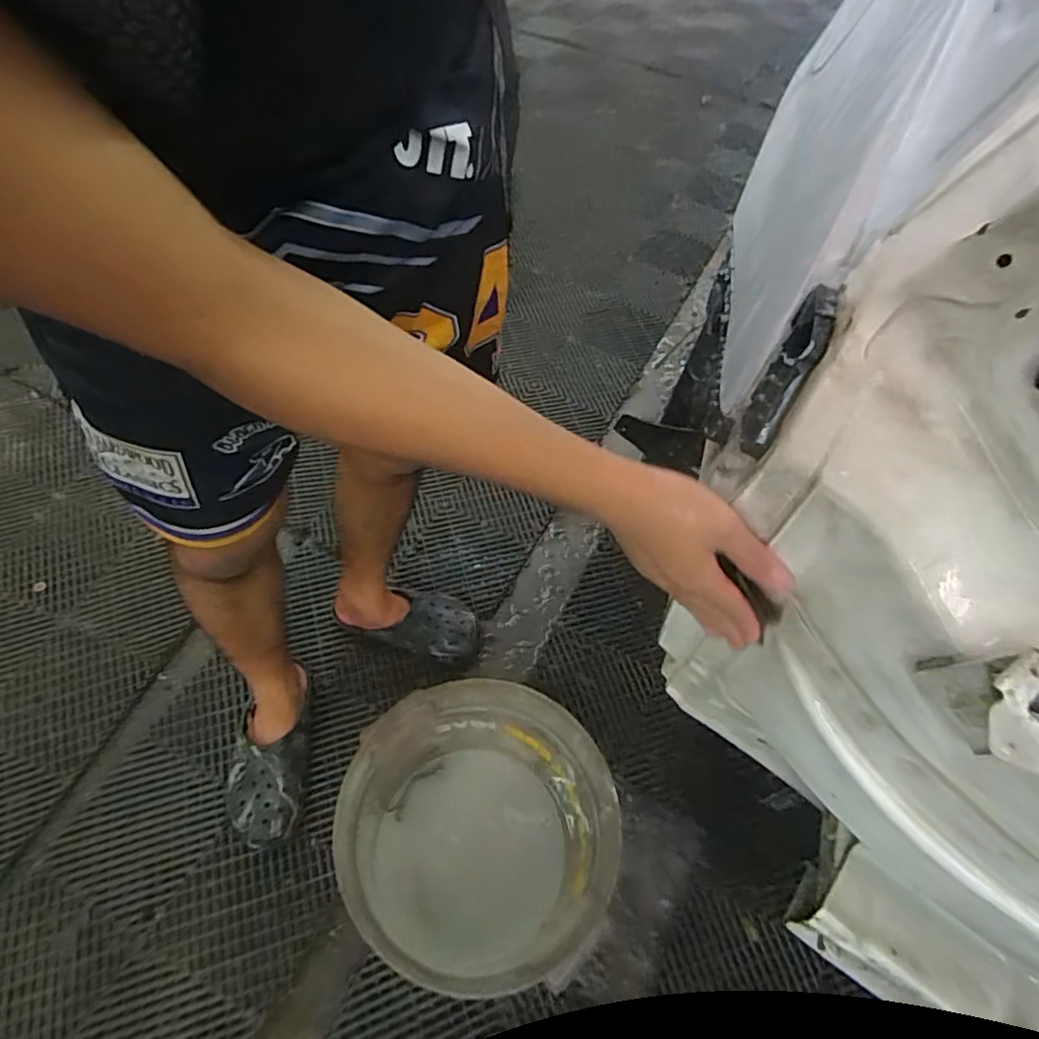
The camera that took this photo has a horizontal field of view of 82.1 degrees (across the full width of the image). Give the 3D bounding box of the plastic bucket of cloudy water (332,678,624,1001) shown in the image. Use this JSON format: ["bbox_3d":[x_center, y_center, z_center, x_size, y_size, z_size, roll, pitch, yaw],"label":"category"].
[{"bbox_3d":[-0.051,0.404,0.770,0.295,0.273,0.310,2,55,-3],"label":"plastic bucket of cloudy water"}]

